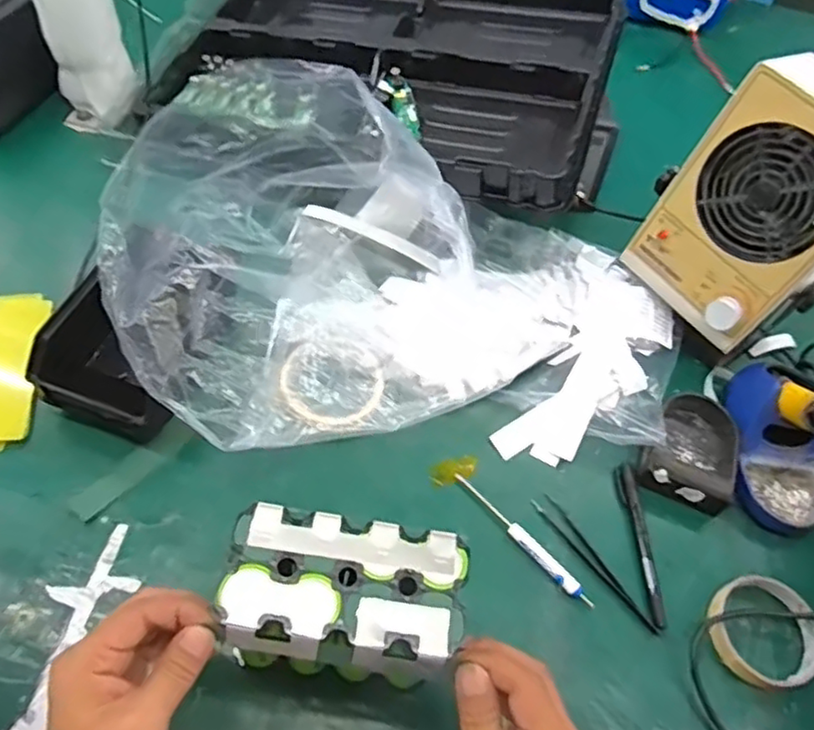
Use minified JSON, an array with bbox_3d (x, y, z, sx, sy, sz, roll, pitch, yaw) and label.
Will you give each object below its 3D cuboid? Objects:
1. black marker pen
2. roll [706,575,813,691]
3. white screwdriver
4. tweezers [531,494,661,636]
[{"bbox_3d":[0.198,0.149,0.546,0.019,0.014,0.134,0,59,-8],"label":"black marker pen"},{"bbox_3d":[0.285,0.211,0.514,0.089,0.027,0.082,4,58,-6],"label":"roll"},{"bbox_3d":[0.094,0.142,0.533,0.012,0.010,0.144,-37,70,-26],"label":"white screwdriver"},{"bbox_3d":[0.157,0.161,0.535,0.017,0.005,0.136,-34,68,-25],"label":"tweezers"}]

